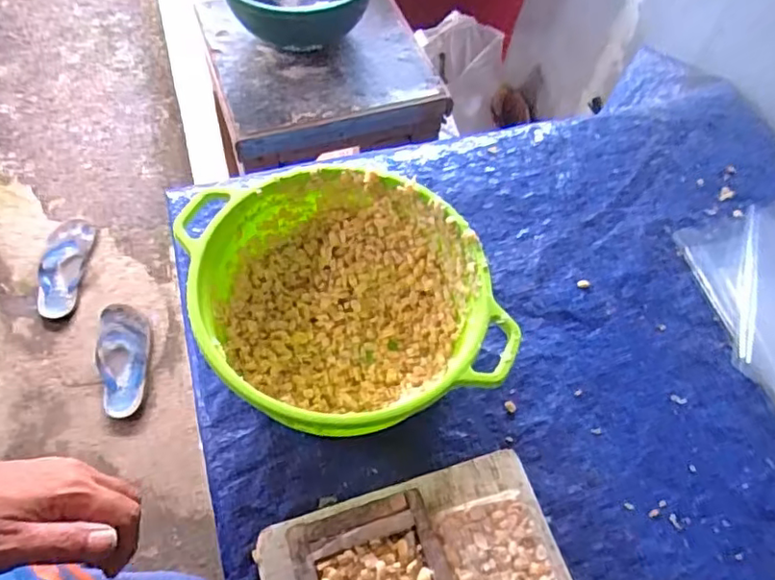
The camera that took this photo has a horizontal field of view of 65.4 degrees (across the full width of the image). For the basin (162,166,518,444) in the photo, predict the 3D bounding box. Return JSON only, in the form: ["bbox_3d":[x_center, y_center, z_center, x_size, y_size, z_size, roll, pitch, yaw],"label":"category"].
[{"bbox_3d":[-0.034,0.017,0.459,0.200,0.100,0.198,3,60,-5],"label":"basin"}]

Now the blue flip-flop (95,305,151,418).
[{"bbox_3d":[-0.594,0.157,1.353,0.108,0.032,0.260,-4,61,-9],"label":"blue flip-flop"}]

